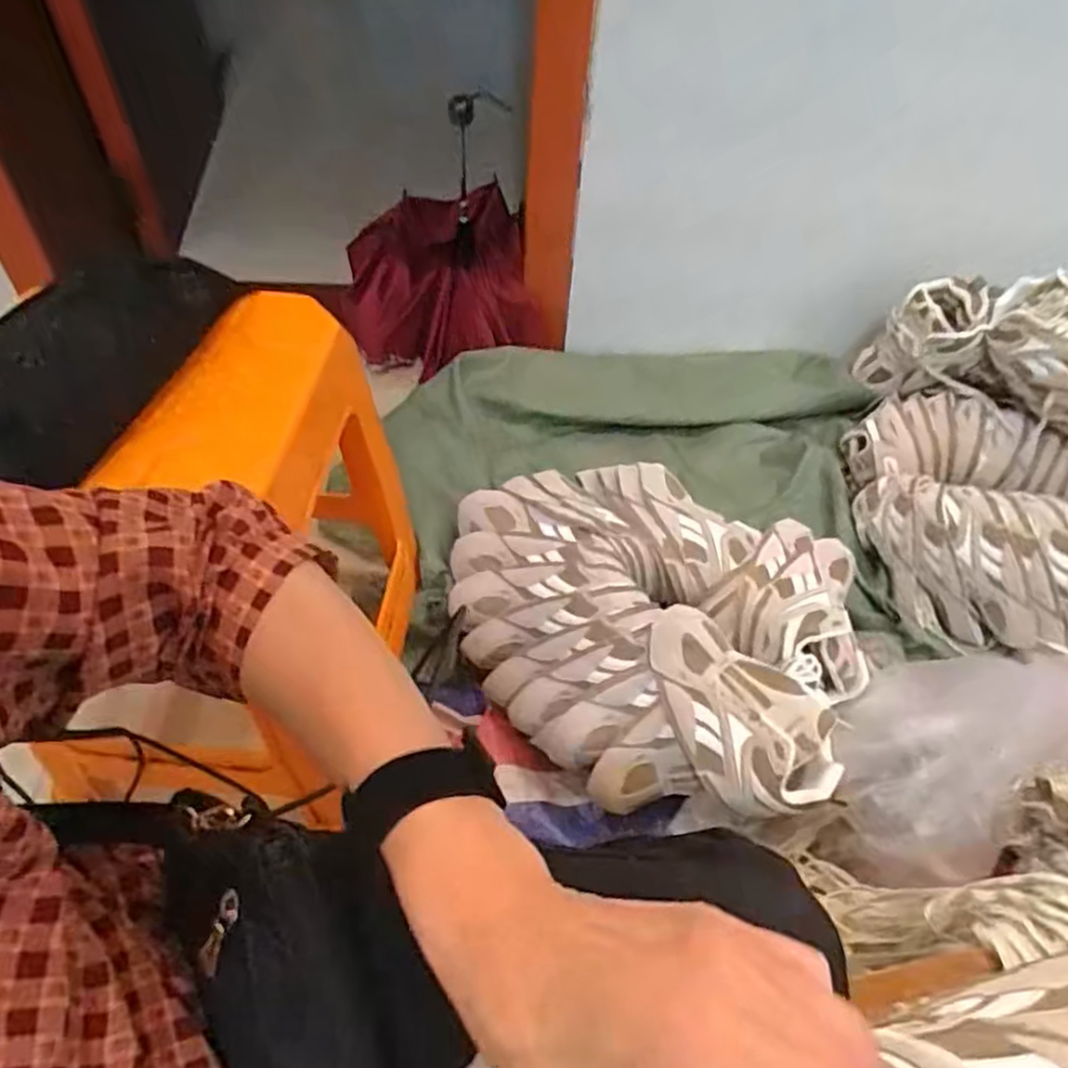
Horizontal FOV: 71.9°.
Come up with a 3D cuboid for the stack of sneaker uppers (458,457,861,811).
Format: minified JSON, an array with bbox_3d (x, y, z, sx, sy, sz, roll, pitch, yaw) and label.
[{"bbox_3d":[0.131,0.092,0.913,0.512,0.136,0.397,20,52,13],"label":"stack of sneaker uppers"}]

